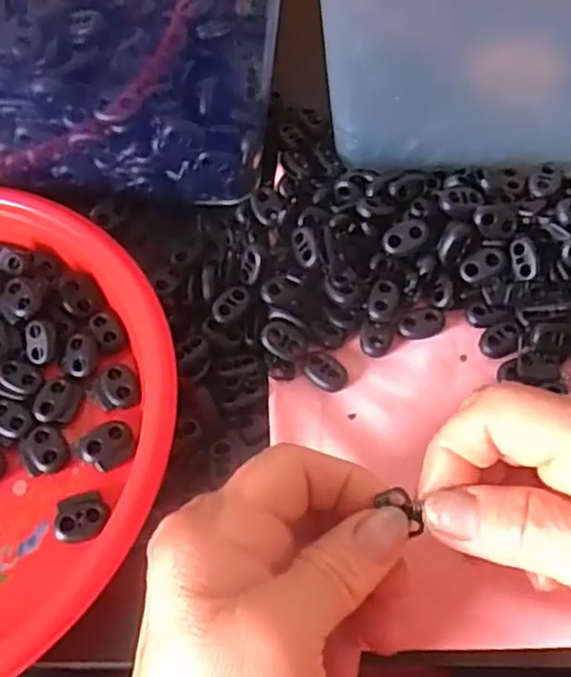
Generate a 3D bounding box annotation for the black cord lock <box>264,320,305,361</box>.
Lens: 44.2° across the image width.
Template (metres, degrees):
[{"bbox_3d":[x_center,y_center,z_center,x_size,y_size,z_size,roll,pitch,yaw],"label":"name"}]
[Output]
[{"bbox_3d":[0.000,0.000,0.308,0.020,0.007,0.014,28,66,17],"label":"black cord lock"}]

